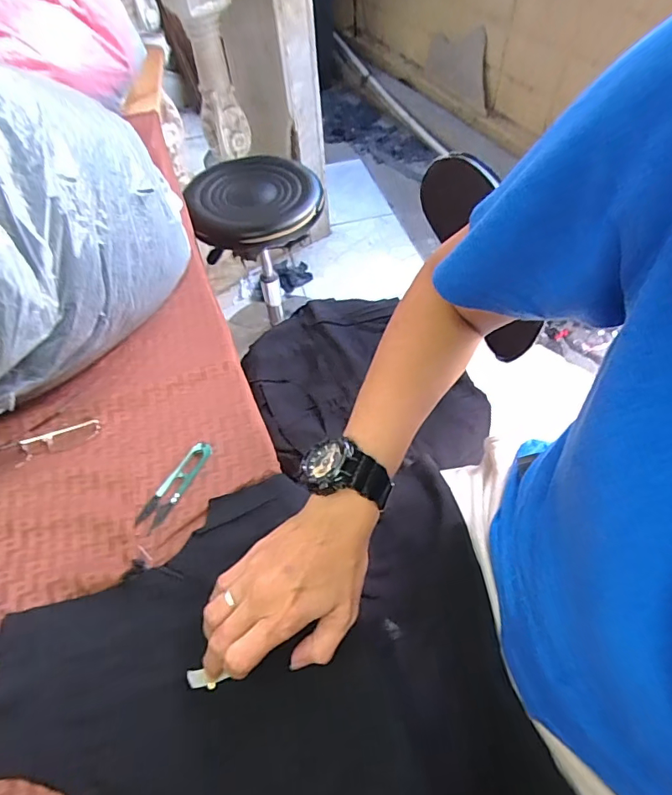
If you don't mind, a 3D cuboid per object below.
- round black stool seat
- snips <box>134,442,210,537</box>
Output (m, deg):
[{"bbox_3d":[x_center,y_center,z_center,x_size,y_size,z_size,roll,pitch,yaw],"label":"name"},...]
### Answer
[{"bbox_3d":[-0.186,-0.448,1.069,0.281,0.051,0.289,-1,54,2],"label":"round black stool seat"},{"bbox_3d":[-0.160,0.085,0.475,0.026,0.007,0.100,22,58,18],"label":"snips"}]

